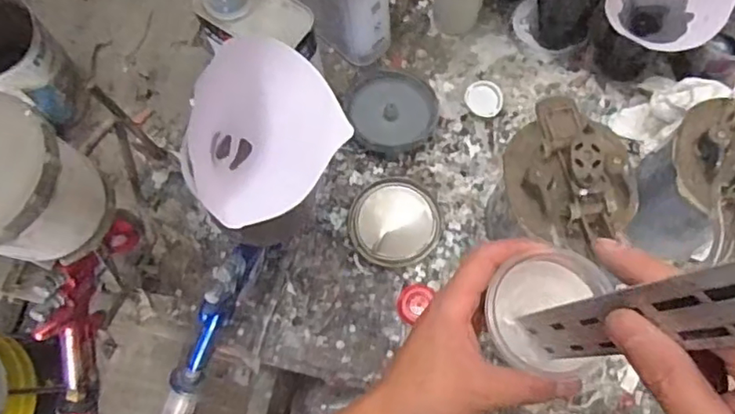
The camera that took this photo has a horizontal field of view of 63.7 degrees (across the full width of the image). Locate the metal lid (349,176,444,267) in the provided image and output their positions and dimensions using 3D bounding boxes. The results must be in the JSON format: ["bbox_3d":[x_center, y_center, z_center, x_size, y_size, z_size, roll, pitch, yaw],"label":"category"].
[{"bbox_3d":[0.030,0.016,0.639,0.094,0.017,0.094,0,73,1],"label":"metal lid"}]

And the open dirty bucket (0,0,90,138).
[{"bbox_3d":[-0.380,-0.151,0.655,0.116,0.156,0.098,32,76,10],"label":"open dirty bucket"}]

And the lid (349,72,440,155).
[{"bbox_3d":[0.028,-0.113,0.677,0.096,0.031,0.102,0,73,1],"label":"lid"}]

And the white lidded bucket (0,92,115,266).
[{"bbox_3d":[-0.247,-0.011,0.407,0.091,0.119,0.096,0,73,1],"label":"white lidded bucket"}]

